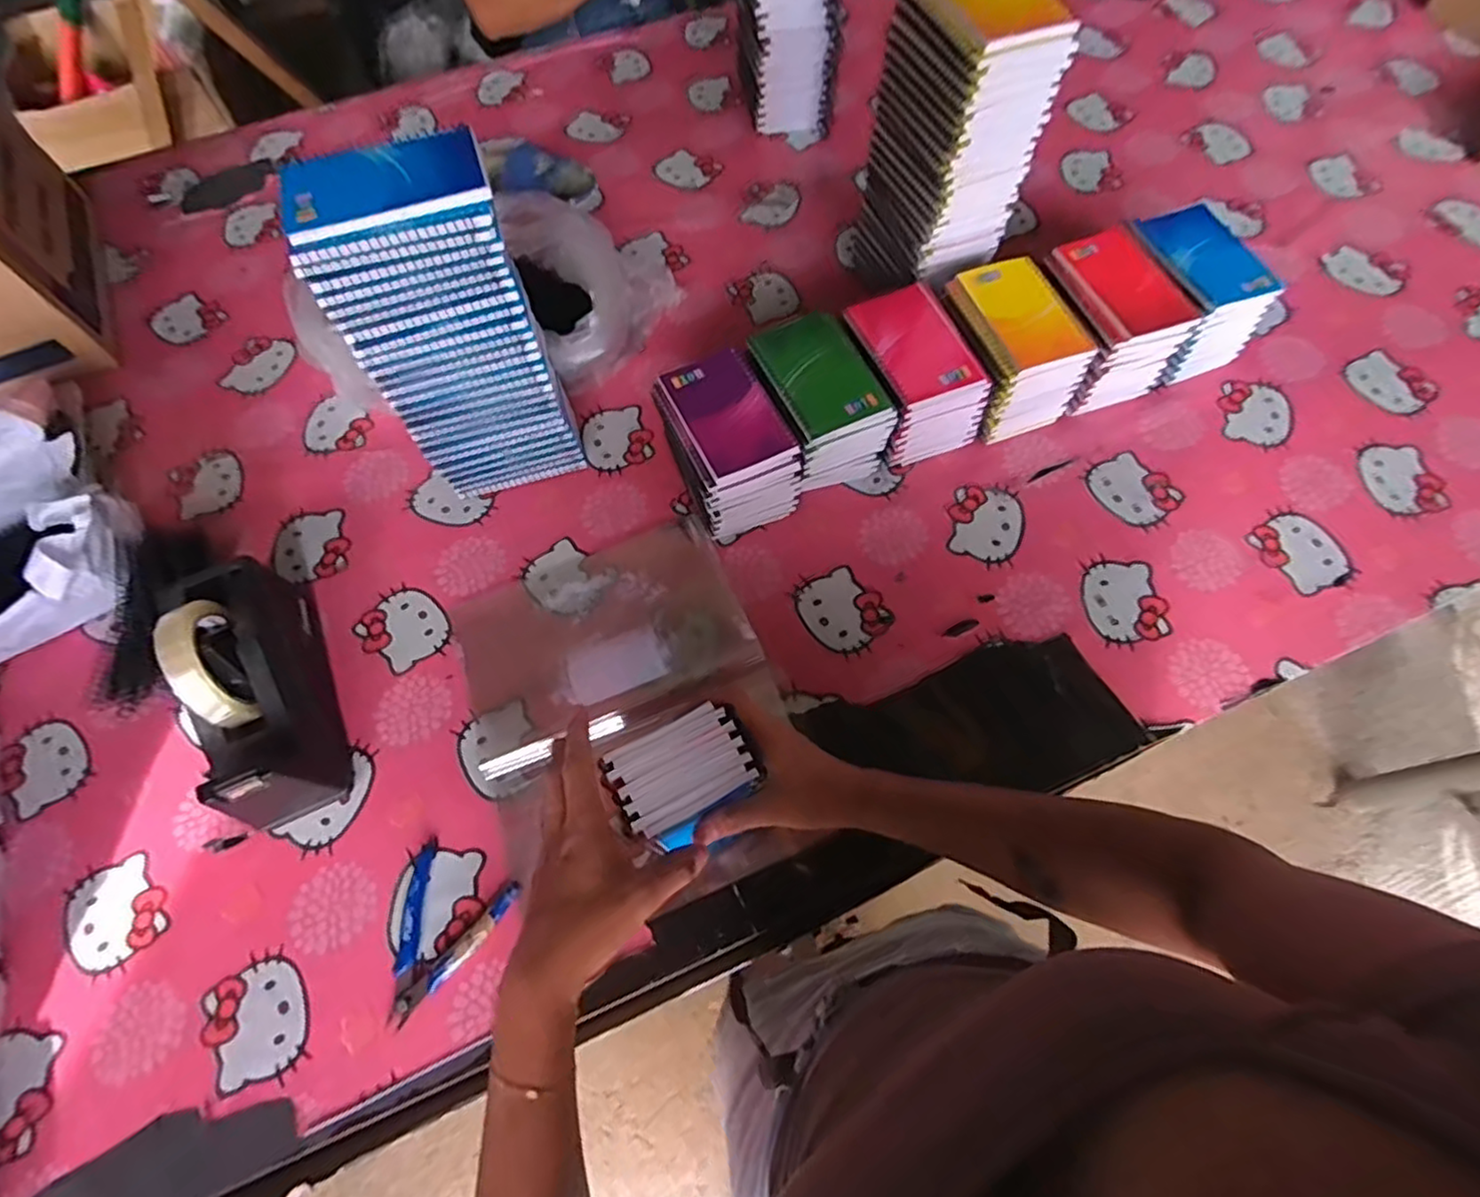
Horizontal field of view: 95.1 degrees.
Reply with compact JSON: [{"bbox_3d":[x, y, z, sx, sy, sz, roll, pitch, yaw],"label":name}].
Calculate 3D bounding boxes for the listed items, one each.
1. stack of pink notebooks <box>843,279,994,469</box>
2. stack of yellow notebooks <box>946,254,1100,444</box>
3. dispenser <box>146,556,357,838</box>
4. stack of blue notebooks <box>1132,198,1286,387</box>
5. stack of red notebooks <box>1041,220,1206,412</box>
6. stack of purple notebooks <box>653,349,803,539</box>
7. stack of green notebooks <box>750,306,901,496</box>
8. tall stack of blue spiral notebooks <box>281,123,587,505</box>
[{"bbox_3d":[0.170,-0.221,0.674,0.095,0.094,0.139,-20,67,-7],"label":"stack of pink notebooks"},{"bbox_3d":[0.269,-0.248,0.676,0.104,0.104,0.136,-19,66,-6],"label":"stack of yellow notebooks"},{"bbox_3d":[-0.394,0.069,0.544,0.079,0.128,0.214,-25,67,-9],"label":"dispenser"},{"bbox_3d":[0.465,-0.317,0.707,0.104,0.107,0.137,-24,67,-8],"label":"stack of blue notebooks"},{"bbox_3d":[0.367,-0.279,0.686,0.108,0.104,0.138,-16,66,-5],"label":"stack of red notebooks"},{"bbox_3d":[-0.011,-0.142,0.641,0.101,0.098,0.140,-22,67,-8],"label":"stack of purple notebooks"},{"bbox_3d":[0.076,-0.184,0.654,0.093,0.103,0.137,-24,67,-9],"label":"stack of green notebooks"},{"bbox_3d":[-0.237,-0.219,0.587,0.138,0.290,0.098,-15,66,-5],"label":"tall stack of blue spiral notebooks"}]

